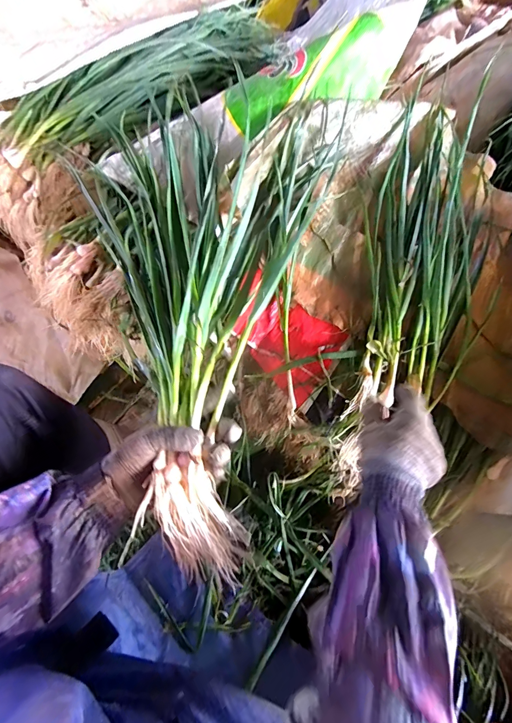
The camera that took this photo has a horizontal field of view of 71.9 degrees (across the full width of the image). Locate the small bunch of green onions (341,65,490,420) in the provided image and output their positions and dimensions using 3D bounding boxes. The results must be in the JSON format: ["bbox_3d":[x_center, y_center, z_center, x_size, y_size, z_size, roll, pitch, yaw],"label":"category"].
[{"bbox_3d":[0.254,-0.170,0.547,0.158,0.077,0.579,17,71,6],"label":"small bunch of green onions"}]

